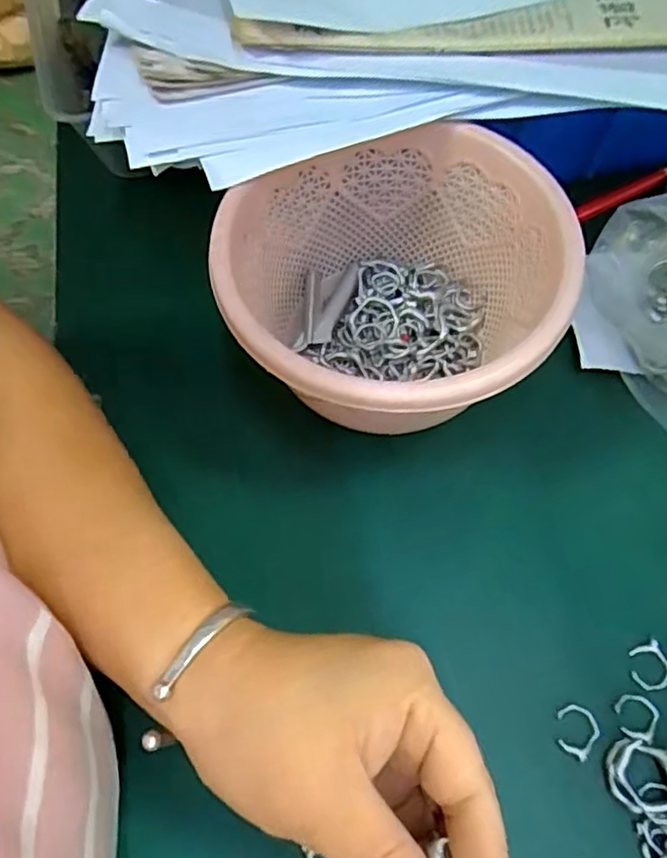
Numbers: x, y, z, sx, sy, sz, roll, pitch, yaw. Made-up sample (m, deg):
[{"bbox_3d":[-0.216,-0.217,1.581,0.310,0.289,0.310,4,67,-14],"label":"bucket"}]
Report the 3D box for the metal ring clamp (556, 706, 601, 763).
[{"bbox_3d":[0.099,0.122,0.257,0.017,0.004,0.018,0,65,0],"label":"metal ring clamp"}]

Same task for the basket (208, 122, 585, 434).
[{"bbox_3d":[0.024,-0.055,0.291,0.140,0.085,0.138,0,65,0],"label":"basket"}]

